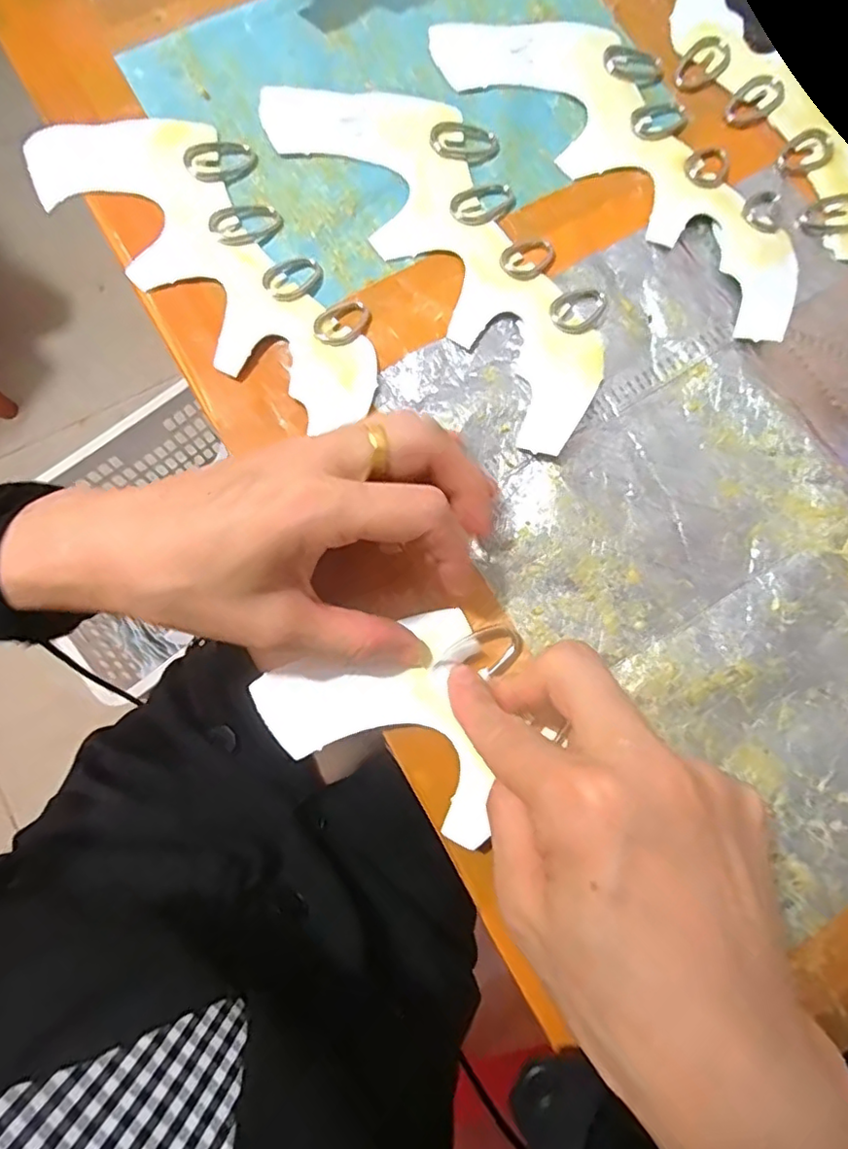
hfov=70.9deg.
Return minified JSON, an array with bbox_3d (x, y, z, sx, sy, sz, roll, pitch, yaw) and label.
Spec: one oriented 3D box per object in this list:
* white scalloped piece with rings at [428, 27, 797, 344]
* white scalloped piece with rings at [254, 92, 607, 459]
[{"bbox_3d":[0.109,-0.215,0.298,0.082,0.005,0.227,-41,82,-8],"label":"white scalloped piece with rings"},{"bbox_3d":[0.017,-0.164,0.285,0.082,0.006,0.223,-36,82,-7],"label":"white scalloped piece with rings"}]

